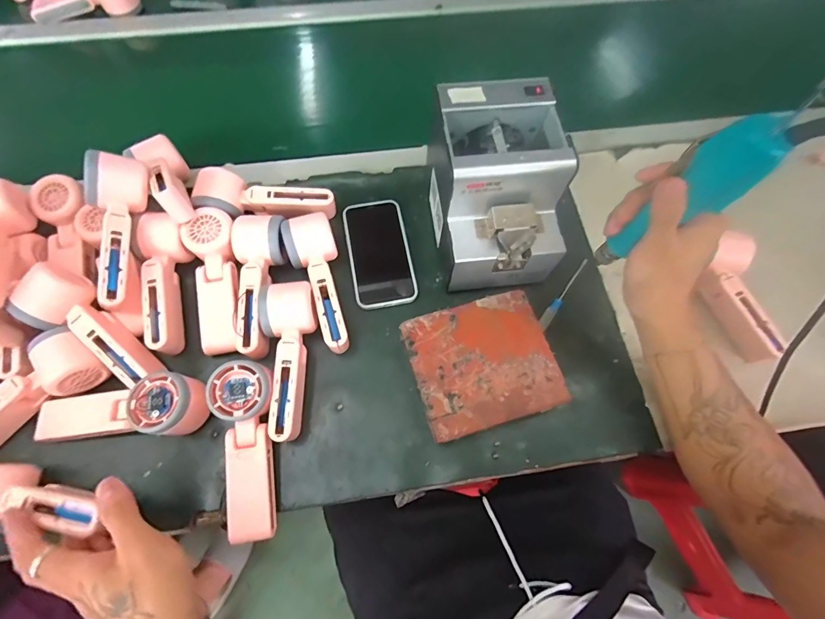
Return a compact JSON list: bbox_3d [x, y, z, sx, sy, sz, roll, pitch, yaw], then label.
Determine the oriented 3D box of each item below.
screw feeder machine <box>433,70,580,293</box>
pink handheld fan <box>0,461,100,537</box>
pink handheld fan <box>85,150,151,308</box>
[{"bbox_3d":[0.094,-0.130,0.444,0.121,0.150,0.168,-5,68,-3],"label":"screw feeder machine"},{"bbox_3d":[-0.333,0.174,0.345,0.148,0.053,0.053,5,67,12],"label":"pink handheld fan"},{"bbox_3d":[-0.320,-0.086,0.425,0.049,0.058,0.165,-3,82,-3],"label":"pink handheld fan"}]

